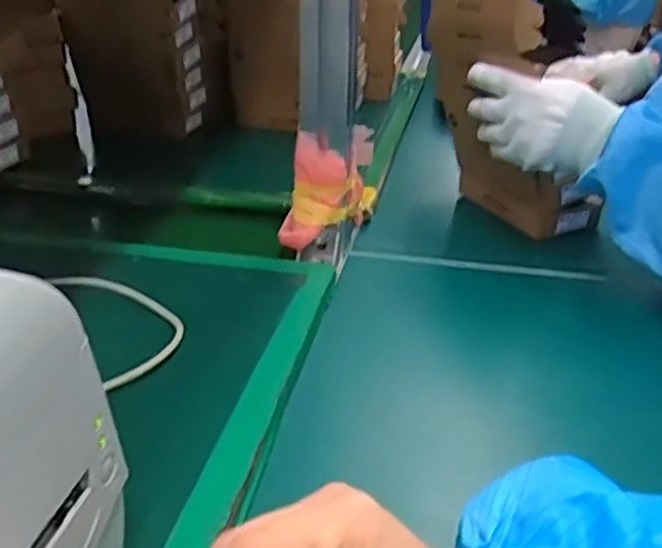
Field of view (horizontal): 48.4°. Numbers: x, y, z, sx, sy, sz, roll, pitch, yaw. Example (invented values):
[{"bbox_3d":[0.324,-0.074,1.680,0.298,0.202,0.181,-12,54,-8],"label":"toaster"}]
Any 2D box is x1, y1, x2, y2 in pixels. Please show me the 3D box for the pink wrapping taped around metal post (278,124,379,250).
[{"bbox_3d":[0.001,-0.078,0.657,0.073,0.097,0.099,6,28,8],"label":"pink wrapping taped around metal post"}]

